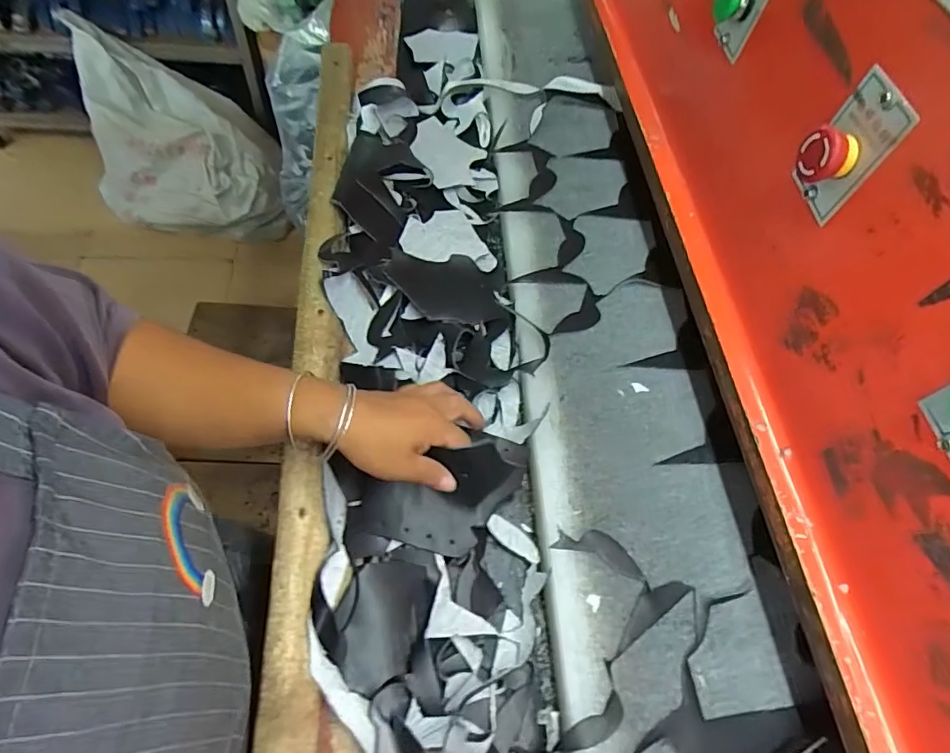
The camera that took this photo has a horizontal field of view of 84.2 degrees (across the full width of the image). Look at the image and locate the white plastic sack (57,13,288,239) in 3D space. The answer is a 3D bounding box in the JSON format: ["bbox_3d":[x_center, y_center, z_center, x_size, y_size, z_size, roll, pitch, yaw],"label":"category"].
[{"bbox_3d":[-0.889,-0.706,1.612,0.525,0.554,0.372,6,58,-3],"label":"white plastic sack"}]

